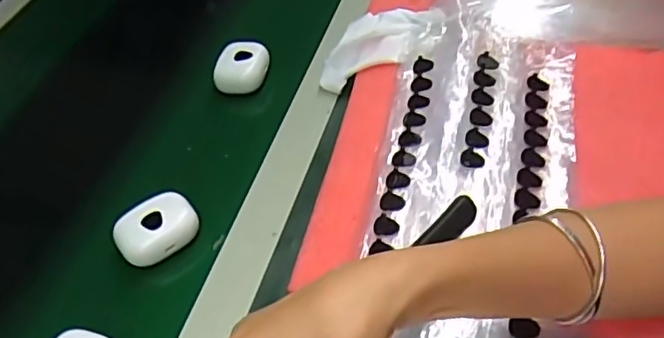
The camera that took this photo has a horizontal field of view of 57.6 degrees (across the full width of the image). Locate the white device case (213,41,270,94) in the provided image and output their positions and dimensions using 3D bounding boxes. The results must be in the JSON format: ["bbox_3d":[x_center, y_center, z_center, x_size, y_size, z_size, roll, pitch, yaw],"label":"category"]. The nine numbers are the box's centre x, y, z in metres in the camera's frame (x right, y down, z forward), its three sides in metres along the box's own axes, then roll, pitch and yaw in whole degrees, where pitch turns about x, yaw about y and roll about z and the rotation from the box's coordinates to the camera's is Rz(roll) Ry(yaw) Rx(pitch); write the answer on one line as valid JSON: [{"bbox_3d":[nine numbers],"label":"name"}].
[{"bbox_3d":[-0.084,-0.093,0.569,0.043,0.031,0.046,5,48,16],"label":"white device case"}]

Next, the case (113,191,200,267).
[{"bbox_3d":[-0.130,0.047,0.451,0.058,0.030,0.041,-33,49,-19],"label":"case"}]

